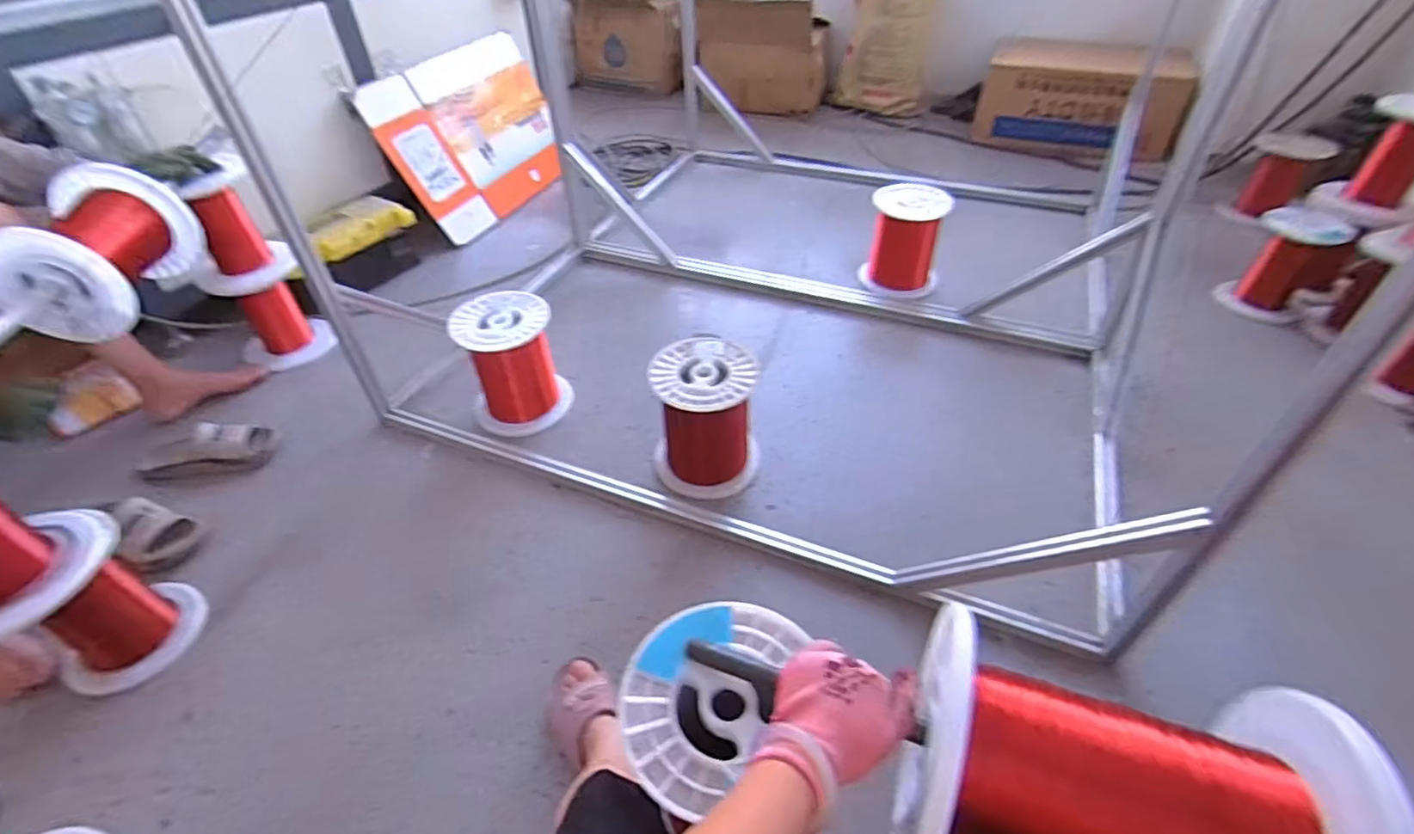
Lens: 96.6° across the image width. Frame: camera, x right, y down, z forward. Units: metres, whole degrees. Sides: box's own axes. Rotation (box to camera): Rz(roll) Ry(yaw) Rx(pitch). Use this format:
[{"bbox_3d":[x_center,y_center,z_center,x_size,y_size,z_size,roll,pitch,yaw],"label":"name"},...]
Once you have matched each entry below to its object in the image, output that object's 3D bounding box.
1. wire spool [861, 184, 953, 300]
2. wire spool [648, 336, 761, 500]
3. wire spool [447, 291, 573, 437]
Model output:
[{"bbox_3d":[0.524,-0.471,1.667,0.192,0.250,0.183,-1,43,1],"label":"wire spool"},{"bbox_3d":[-0.002,0.005,1.221,0.197,0.238,0.193,-1,43,1],"label":"wire spool"},{"bbox_3d":[-0.419,-0.118,1.365,0.202,0.236,0.206,-16,45,-15],"label":"wire spool"}]

